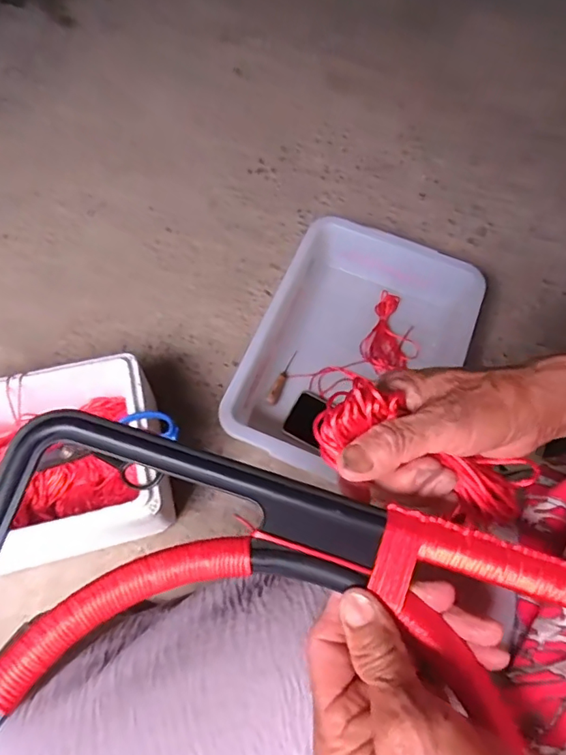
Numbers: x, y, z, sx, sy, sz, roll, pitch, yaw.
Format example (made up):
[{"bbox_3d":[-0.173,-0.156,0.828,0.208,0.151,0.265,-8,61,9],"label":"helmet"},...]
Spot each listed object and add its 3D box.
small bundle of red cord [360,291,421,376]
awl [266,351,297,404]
[{"bbox_3d":[0.188,-0.072,0.858,0.090,0.018,0.146,22,65,9],"label":"small bundle of red cord"},{"bbox_3d":[-0.001,0.001,0.814,0.017,0.019,0.094,20,65,8],"label":"awl"}]

